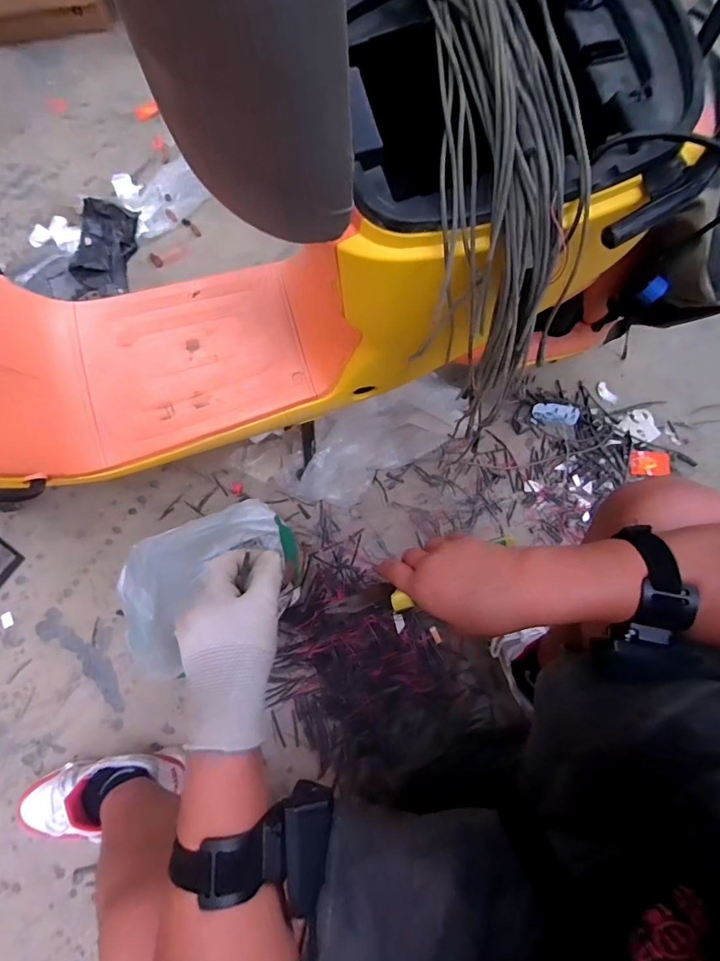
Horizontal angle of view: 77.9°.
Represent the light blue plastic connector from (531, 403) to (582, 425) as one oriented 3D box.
[{"bbox_3d":[0.409,-0.141,0.929,0.093,0.020,0.040,13,72,4],"label":"light blue plastic connector"}]

